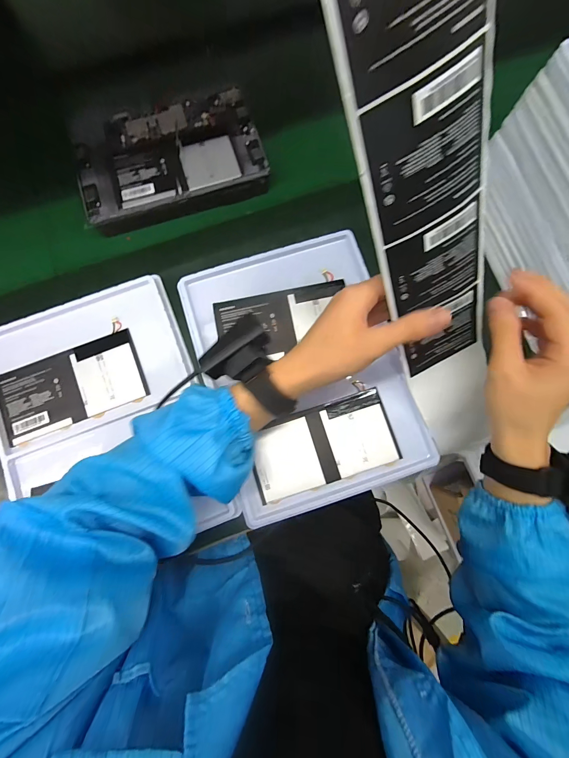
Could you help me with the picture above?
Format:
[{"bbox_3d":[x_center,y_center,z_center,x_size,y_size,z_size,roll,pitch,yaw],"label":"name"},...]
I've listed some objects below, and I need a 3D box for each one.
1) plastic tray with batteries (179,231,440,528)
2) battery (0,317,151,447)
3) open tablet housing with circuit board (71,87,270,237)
[{"bbox_3d":[0.025,-0.013,0.378,0.242,0.016,0.321,-18,82,-2],"label":"plastic tray with batteries"},{"bbox_3d":[-0.266,0.007,0.378,0.171,0.008,0.097,-23,82,-3],"label":"battery"},{"bbox_3d":[-0.161,-0.314,0.429,0.251,0.022,0.167,-14,82,-2],"label":"open tablet housing with circuit board"}]

